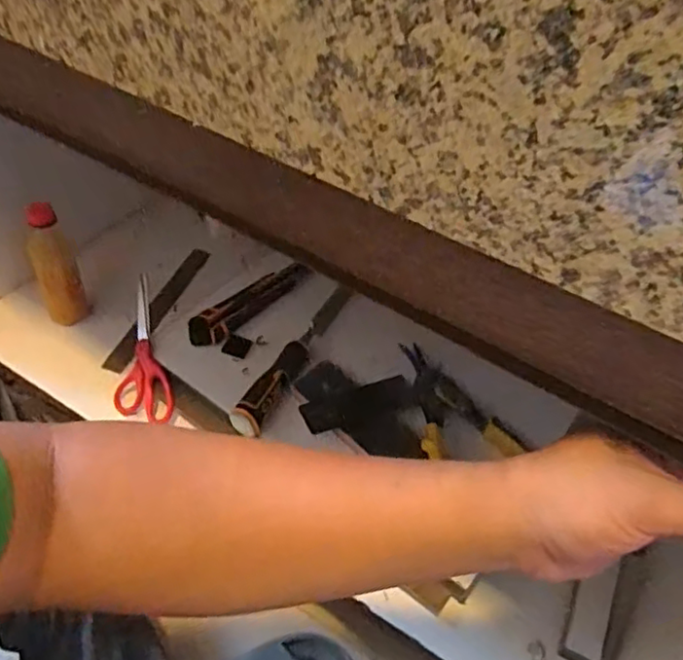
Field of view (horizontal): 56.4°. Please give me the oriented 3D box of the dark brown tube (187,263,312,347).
[{"bbox_3d":[-0.115,-0.036,0.824,0.182,0.025,0.044,-34,59,-30],"label":"dark brown tube"}]

